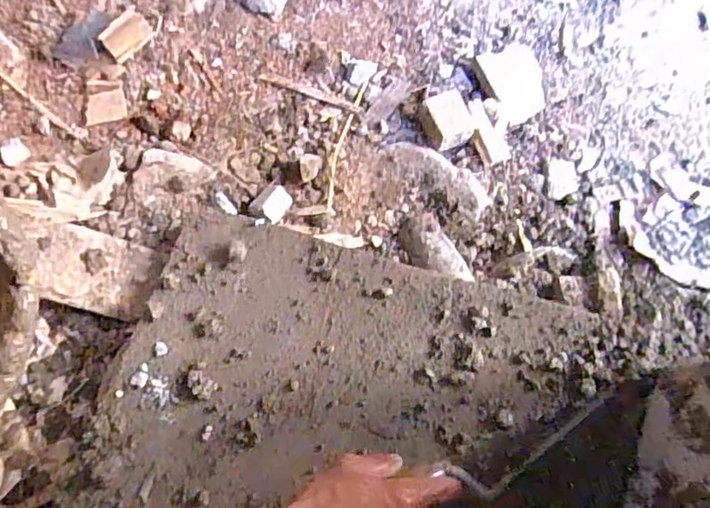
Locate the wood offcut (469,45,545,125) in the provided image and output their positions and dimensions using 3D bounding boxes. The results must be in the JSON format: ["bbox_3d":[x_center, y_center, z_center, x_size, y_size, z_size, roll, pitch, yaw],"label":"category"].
[{"bbox_3d":[0.199,-0.213,0.692,0.082,0.016,0.093,-26,79,-6],"label":"wood offcut"}]

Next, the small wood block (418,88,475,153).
[{"bbox_3d":[0.106,-0.155,0.656,0.051,0.022,0.062,-22,78,-5],"label":"small wood block"}]

